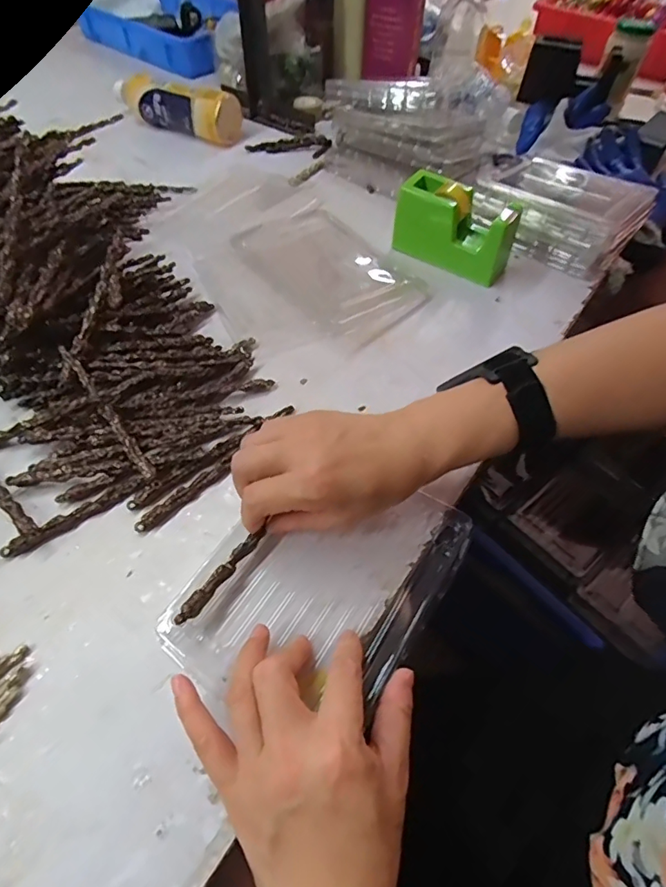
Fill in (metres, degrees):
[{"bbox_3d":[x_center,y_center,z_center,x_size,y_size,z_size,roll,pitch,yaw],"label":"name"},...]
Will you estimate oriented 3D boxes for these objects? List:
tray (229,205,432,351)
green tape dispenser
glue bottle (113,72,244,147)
[{"bbox_3d":[-0.001,-0.187,0.532,0.142,0.030,0.195,-38,63,-27],"label":"tray"},{"bbox_3d":[0.136,-0.242,0.550,0.129,0.077,0.047,30,58,19],"label":"green tape dispenser"},{"bbox_3d":[-0.238,-0.520,0.752,0.218,0.065,0.068,24,56,13],"label":"glue bottle"}]

